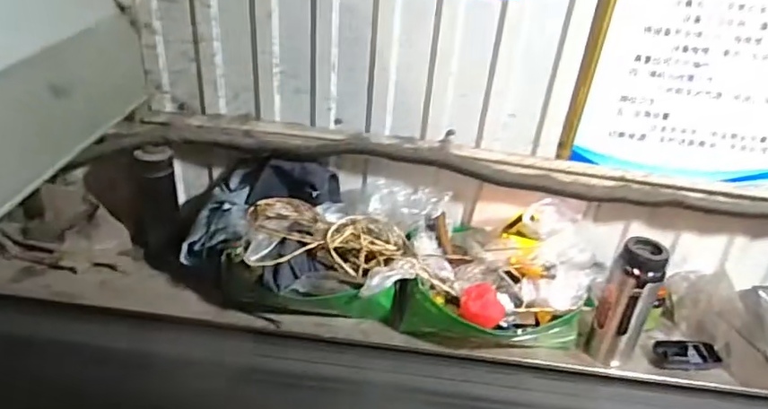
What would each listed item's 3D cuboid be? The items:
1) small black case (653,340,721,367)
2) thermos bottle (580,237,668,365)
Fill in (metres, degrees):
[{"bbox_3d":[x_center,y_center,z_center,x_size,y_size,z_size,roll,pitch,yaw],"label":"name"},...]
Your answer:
[{"bbox_3d":[0.508,0.249,0.919,0.103,0.026,0.040,2,34,-6],"label":"small black case"},{"bbox_3d":[0.387,0.161,0.883,0.076,0.213,0.059,23,37,25],"label":"thermos bottle"}]

